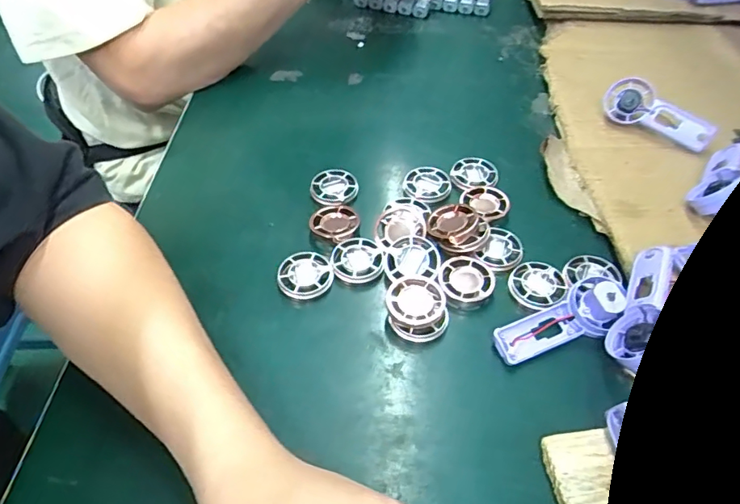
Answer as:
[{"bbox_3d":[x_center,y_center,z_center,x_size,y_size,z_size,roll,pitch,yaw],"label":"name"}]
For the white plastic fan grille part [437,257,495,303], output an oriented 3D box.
[{"bbox_3d":[0.068,0.020,0.362,0.038,0.011,0.037,-1,50,1],"label":"white plastic fan grille part"}]

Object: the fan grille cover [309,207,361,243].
[{"bbox_3d":[-0.027,-0.023,0.402,0.036,0.006,0.036,29,57,24],"label":"fan grille cover"}]

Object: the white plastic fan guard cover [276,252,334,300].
[{"bbox_3d":[-0.047,0.018,0.369,0.039,0.008,0.039,-5,50,-2],"label":"white plastic fan guard cover"}]

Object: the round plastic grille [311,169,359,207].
[{"bbox_3d":[-0.030,-0.052,0.430,0.038,0.011,0.040,-1,50,1],"label":"round plastic grille"}]

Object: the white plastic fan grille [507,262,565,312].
[{"bbox_3d":[0.118,0.023,0.360,0.037,0.007,0.038,-1,50,1],"label":"white plastic fan grille"}]

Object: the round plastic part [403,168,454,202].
[{"bbox_3d":[0.048,-0.057,0.429,0.037,0.007,0.038,-1,50,1],"label":"round plastic part"}]

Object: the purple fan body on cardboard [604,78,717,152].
[{"bbox_3d":[0.254,-0.121,0.449,0.091,0.037,0.016,33,18,23],"label":"purple fan body on cardboard"}]

